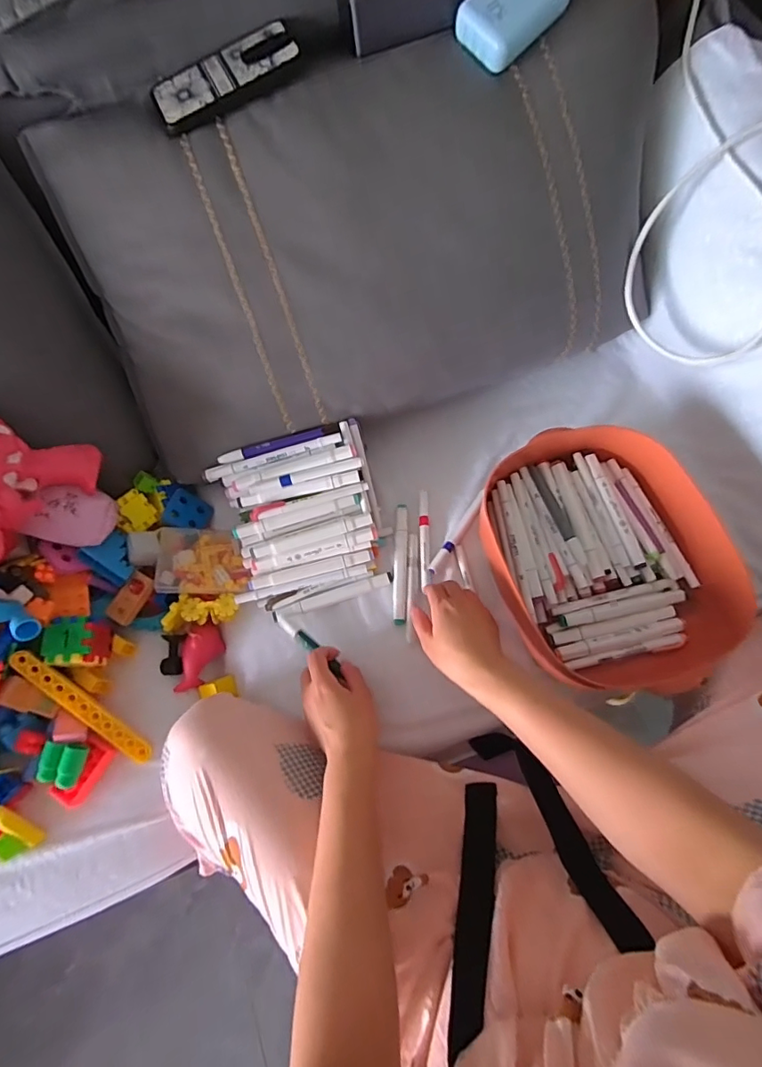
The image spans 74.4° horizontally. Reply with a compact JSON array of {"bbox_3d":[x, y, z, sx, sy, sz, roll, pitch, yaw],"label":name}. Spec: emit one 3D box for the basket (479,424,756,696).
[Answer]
[{"bbox_3d":[0.238,0.023,0.558,0.224,0.082,0.291,-24,74,-6],"label":"basket"}]

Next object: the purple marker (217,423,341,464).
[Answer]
[{"bbox_3d":[-0.121,-0.107,0.600,0.147,0.012,0.013,-15,73,-3],"label":"purple marker"}]

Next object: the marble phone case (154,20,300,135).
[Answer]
[{"bbox_3d":[-0.161,-0.475,0.521,0.155,0.011,0.072,-24,73,3],"label":"marble phone case"}]

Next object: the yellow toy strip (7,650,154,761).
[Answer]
[{"bbox_3d":[-0.326,0.192,0.549,0.177,0.014,0.023,46,78,-12],"label":"yellow toy strip"}]

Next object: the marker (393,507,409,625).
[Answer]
[{"bbox_3d":[0.024,0.035,0.620,0.016,0.012,0.151,2,73,2],"label":"marker"}]

